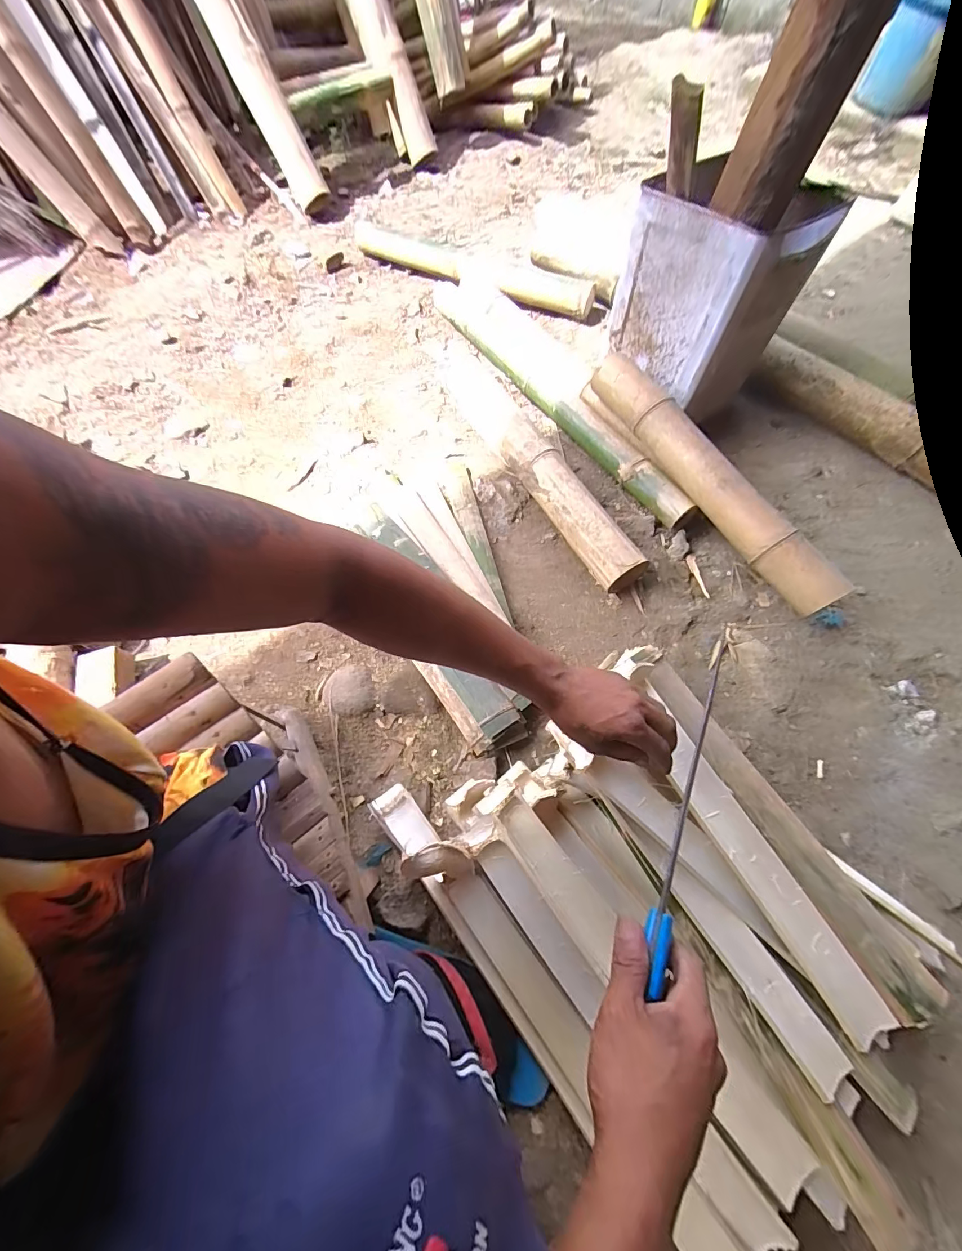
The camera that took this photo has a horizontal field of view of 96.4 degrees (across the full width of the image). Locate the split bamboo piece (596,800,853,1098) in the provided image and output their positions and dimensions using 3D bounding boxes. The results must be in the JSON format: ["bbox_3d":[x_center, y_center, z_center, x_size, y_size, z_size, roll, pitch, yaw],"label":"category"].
[{"bbox_3d":[0.271,0.343,0.489,0.056,0.014,0.334,-29,73,-33],"label":"split bamboo piece"}]

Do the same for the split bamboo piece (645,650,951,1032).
[{"bbox_3d":[0.347,0.231,0.514,0.051,0.019,0.427,-30,71,-14],"label":"split bamboo piece"}]

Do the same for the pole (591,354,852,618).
[{"bbox_3d":[0.388,-0.282,0.759,0.086,0.062,0.613,-19,67,-10],"label":"pole"}]

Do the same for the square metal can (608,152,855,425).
[{"bbox_3d":[0.434,-0.630,0.835,0.231,0.287,0.244,-29,69,-14],"label":"square metal can"}]

